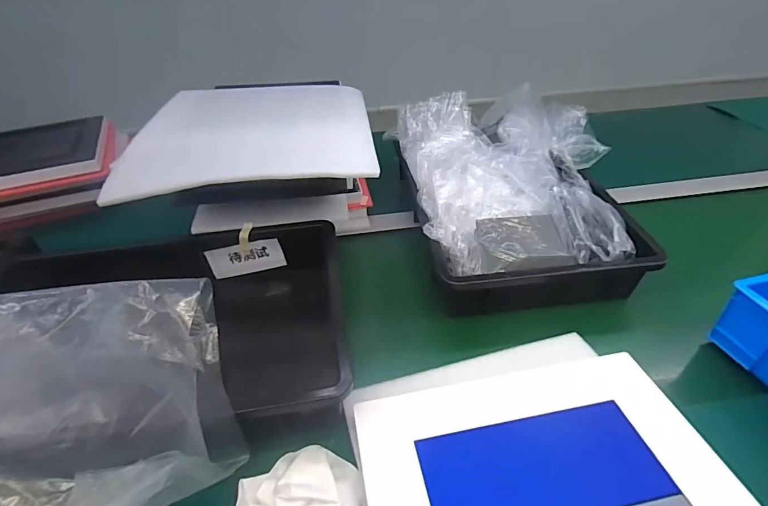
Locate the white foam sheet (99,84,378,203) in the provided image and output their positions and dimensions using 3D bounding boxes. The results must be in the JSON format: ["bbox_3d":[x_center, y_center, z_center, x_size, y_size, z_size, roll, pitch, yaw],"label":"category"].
[{"bbox_3d":[-0.185,-0.190,0.613,0.322,0.021,0.387,-5,38,-4],"label":"white foam sheet"}]

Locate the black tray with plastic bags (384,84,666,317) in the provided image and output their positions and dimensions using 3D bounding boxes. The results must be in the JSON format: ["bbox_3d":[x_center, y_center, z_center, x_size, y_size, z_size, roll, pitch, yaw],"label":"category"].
[{"bbox_3d":[0.196,-0.101,0.664,0.307,0.154,0.396,-5,38,-4],"label":"black tray with plastic bags"}]

